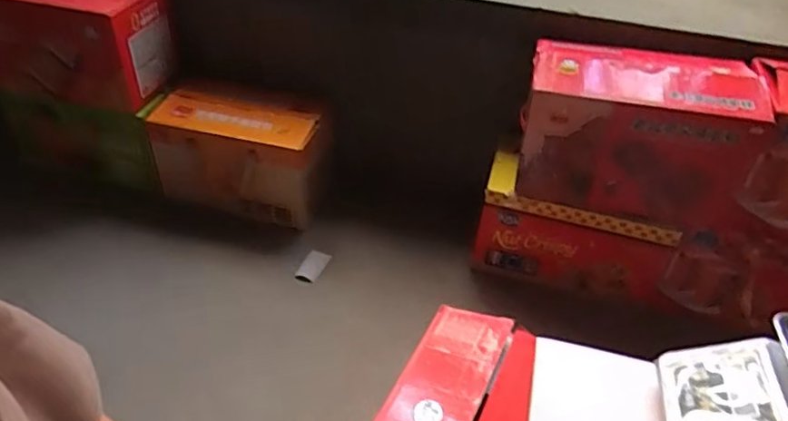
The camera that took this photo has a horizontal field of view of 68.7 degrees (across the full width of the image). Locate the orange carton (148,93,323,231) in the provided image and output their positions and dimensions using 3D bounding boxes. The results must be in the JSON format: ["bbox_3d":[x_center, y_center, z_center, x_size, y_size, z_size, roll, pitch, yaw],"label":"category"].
[{"bbox_3d":[-0.370,-0.117,1.416,0.403,0.270,0.154,11,38,7],"label":"orange carton"}]

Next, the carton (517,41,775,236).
[{"bbox_3d":[0.484,-0.168,1.201,0.427,0.264,0.224,11,38,7],"label":"carton"}]

